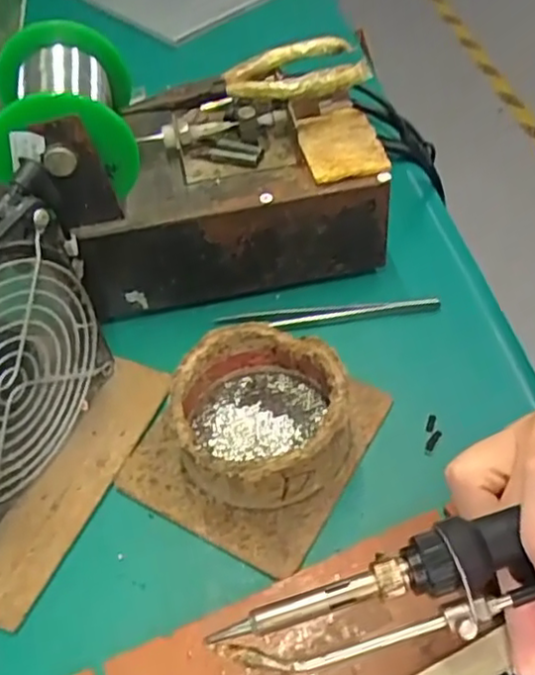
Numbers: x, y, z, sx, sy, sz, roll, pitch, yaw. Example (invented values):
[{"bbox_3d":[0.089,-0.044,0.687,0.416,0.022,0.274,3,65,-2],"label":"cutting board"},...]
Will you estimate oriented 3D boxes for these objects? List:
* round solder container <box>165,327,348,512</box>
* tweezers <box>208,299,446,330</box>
[{"bbox_3d":[-0.003,0.038,0.326,0.078,0.041,0.083,-3,51,4],"label":"round solder container"},{"bbox_3d":[0.035,-0.014,0.386,0.123,0.009,0.008,-8,51,0],"label":"tweezers"}]

